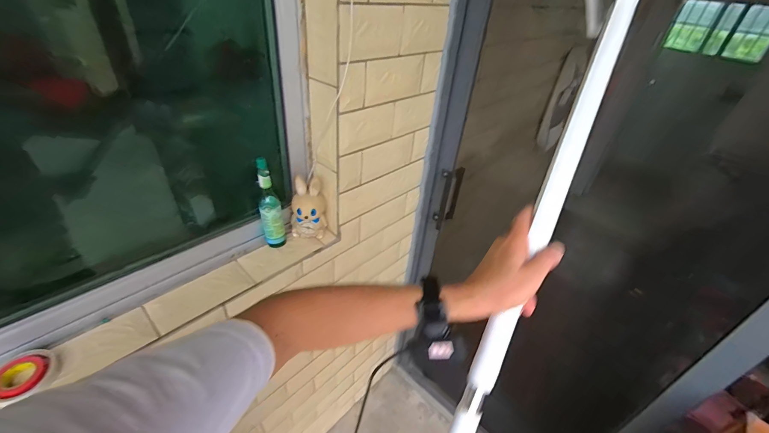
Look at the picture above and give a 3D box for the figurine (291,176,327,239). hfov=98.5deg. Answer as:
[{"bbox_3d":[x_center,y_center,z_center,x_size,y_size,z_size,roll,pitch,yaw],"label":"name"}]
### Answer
[{"bbox_3d":[-0.198,-0.023,0.865,0.089,0.154,0.065,-2,36,-11],"label":"figurine"}]

